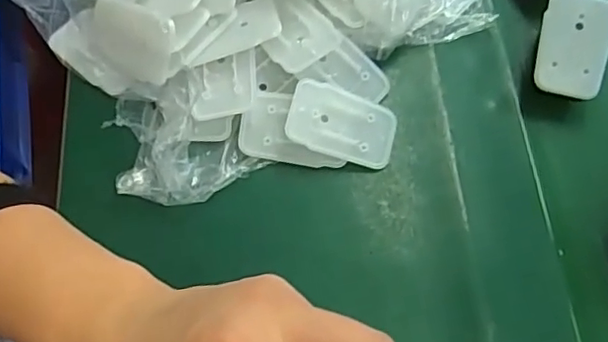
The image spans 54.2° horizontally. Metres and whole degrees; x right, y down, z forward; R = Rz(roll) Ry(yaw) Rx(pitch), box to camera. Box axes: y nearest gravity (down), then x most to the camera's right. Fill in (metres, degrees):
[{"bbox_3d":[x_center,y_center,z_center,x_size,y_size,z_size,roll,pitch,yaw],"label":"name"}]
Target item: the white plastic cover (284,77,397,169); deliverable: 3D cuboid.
[{"bbox_3d":[0.024,-0.029,0.373,0.068,0.004,0.043,19,73,-10],"label":"white plastic cover"}]

